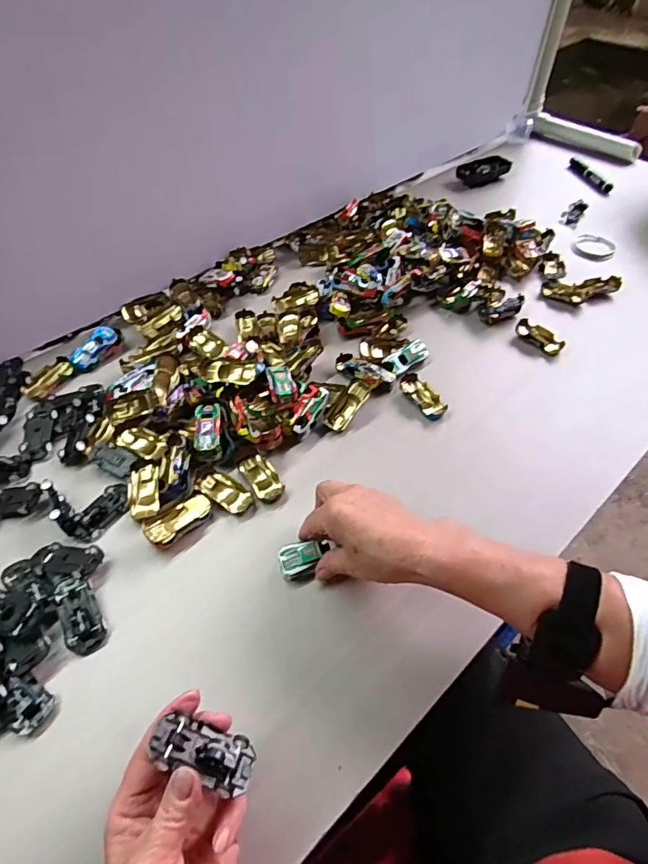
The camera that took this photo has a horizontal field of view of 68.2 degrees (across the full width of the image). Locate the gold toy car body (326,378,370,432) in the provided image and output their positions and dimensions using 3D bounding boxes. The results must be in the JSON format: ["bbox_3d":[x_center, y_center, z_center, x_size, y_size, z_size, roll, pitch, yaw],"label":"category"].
[{"bbox_3d":[0.027,-0.031,0.541,0.026,0.017,0.063,35,88,21],"label":"gold toy car body"}]

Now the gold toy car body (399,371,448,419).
[{"bbox_3d":[0.116,-0.043,0.557,0.030,0.013,0.065,-26,56,-20],"label":"gold toy car body"}]

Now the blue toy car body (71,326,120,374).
[{"bbox_3d":[-0.288,-0.104,0.600,0.029,0.024,0.066,31,73,19],"label":"blue toy car body"}]

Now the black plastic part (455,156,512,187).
[{"bbox_3d":[0.303,-0.492,0.902,0.098,0.034,0.041,-19,53,-14],"label":"black plastic part"}]

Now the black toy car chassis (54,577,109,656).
[{"bbox_3d":[-0.205,0.153,0.403,0.029,0.016,0.064,-24,55,-18],"label":"black toy car chassis"}]

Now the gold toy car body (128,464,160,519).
[{"bbox_3d":[-0.181,0.059,0.481,0.028,0.011,0.055,-9,52,-7],"label":"gold toy car body"}]

